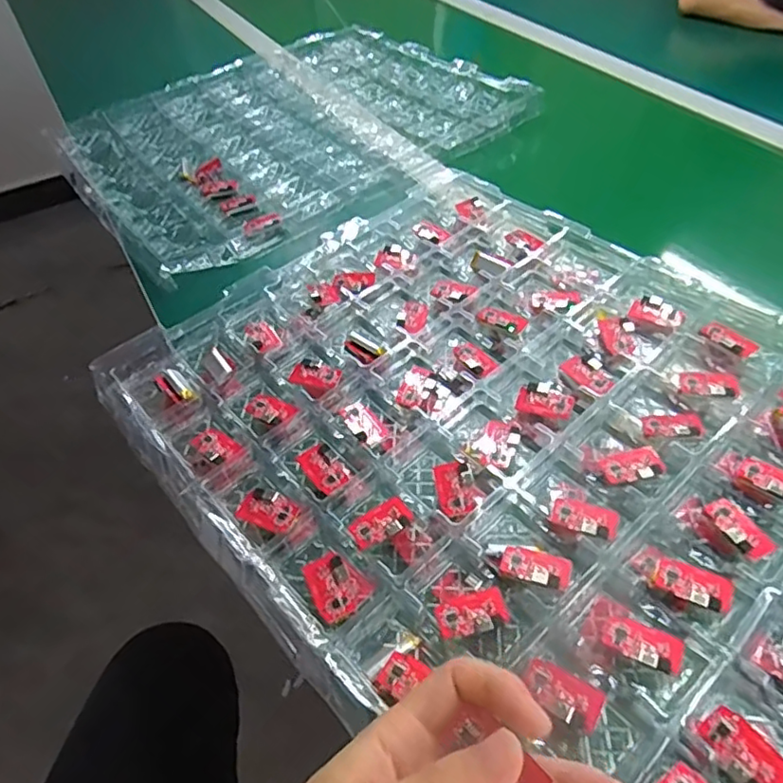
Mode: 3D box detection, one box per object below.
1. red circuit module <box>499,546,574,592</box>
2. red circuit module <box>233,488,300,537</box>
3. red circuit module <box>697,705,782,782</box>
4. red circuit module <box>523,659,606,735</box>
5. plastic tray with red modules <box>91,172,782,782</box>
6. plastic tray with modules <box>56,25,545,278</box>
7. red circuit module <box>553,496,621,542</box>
[{"bbox_3d":[0.078,0.094,0.328,0.037,0.006,0.021,13,51,15],"label":"red circuit module"},{"bbox_3d":[-0.074,0.070,0.365,0.036,0.008,0.021,16,52,18],"label":"red circuit module"},{"bbox_3d":[0.149,0.154,0.258,0.025,0.006,0.035,-31,53,-21],"label":"red circuit module"},{"bbox_3d":[0.080,0.141,0.286,0.036,0.005,0.023,29,57,27],"label":"red circuit module"},{"bbox_3d":[0.083,0.019,0.397,0.386,0.034,0.491,-36,55,-24],"label":"plastic tray with red modules"},{"bbox_3d":[-0.119,-0.316,0.726,0.466,0.026,0.364,-31,53,-21],"label":"plastic tray with modules"},{"bbox_3d":[0.110,0.071,0.346,0.036,0.006,0.022,17,52,19],"label":"red circuit module"}]

